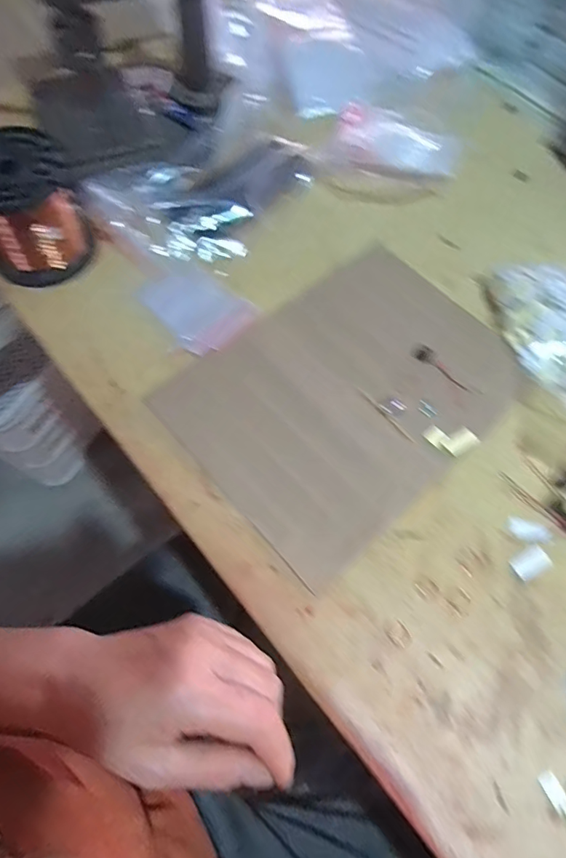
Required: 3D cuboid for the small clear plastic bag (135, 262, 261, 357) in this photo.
[{"bbox_3d":[-0.076,-0.109,0.433,0.073,0.008,0.089,-41,71,-18],"label":"small clear plastic bag"}]

